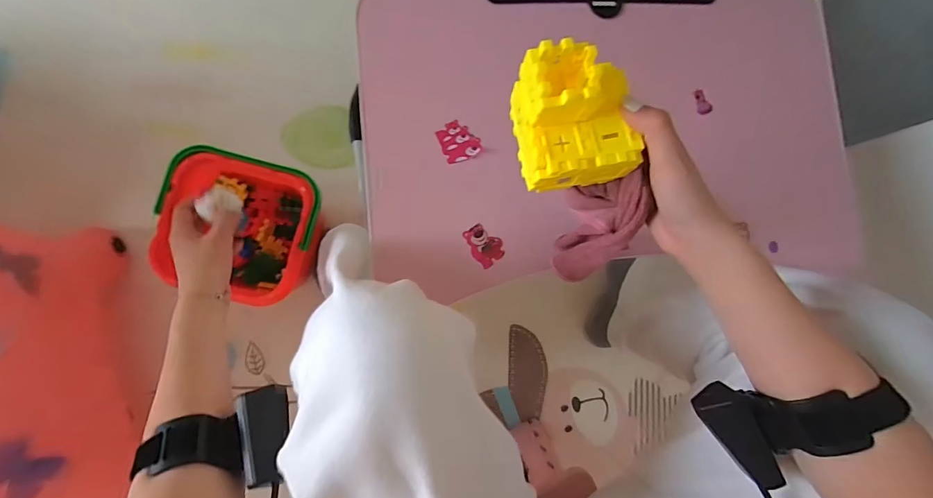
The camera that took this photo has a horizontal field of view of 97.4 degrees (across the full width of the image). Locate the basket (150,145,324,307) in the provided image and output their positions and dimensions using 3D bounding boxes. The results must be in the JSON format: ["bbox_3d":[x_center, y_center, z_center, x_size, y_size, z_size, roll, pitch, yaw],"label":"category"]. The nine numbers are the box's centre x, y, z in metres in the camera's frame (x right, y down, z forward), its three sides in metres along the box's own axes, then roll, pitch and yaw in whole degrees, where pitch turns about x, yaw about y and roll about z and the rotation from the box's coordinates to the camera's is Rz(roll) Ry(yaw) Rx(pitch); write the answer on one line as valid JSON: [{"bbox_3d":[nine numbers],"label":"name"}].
[{"bbox_3d":[-0.298,-0.027,0.562,0.185,0.120,0.173,14,84,-6],"label":"basket"}]

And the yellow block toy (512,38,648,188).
[{"bbox_3d":[0.070,-0.087,0.275,0.081,0.061,0.079,1,85,-7],"label":"yellow block toy"}]

